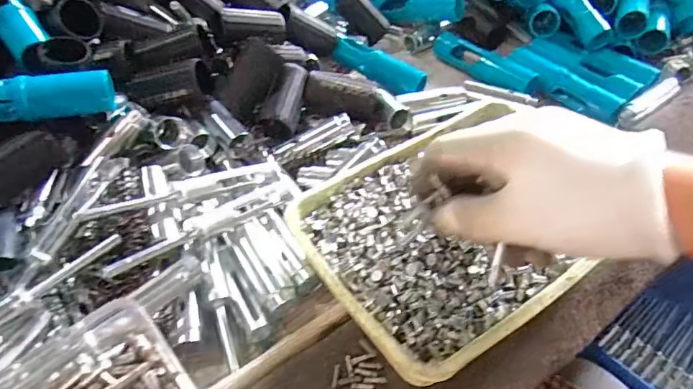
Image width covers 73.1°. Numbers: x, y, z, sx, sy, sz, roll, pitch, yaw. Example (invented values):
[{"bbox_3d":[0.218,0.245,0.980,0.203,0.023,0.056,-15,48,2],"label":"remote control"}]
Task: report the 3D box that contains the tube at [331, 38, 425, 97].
[{"bbox_3d":[0.033,-0.133,0.483,0.096,0.028,0.028,30,54,25],"label":"tube"}]

